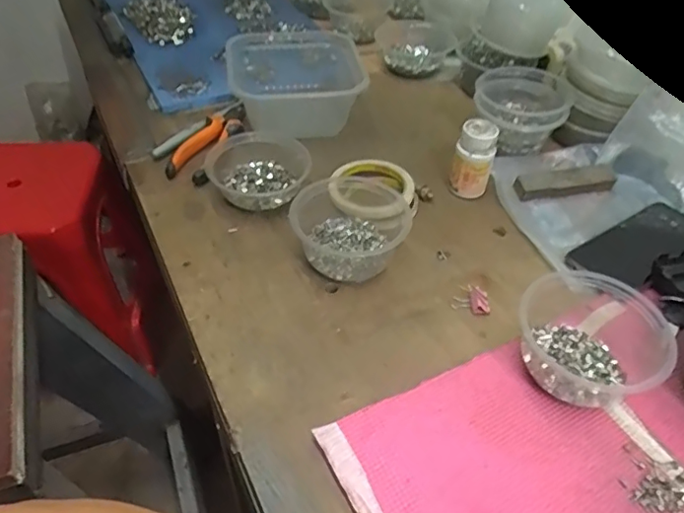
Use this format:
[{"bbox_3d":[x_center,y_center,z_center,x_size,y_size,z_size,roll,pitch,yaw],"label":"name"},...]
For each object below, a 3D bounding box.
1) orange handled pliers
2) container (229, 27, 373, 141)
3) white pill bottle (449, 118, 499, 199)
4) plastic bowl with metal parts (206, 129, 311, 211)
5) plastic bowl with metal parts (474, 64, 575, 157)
[{"bbox_3d":[-0.179,-0.152,0.698,0.049,0.025,0.143,30,52,26],"label":"orange handled pliers"},{"bbox_3d":[-0.062,-0.236,0.734,0.165,0.061,0.208,-8,46,-8],"label":"container"},{"bbox_3d":[0.150,-0.109,0.631,0.042,0.084,0.034,14,47,12],"label":"white pill bottle"},{"bbox_3d":[-0.093,-0.100,0.633,0.117,0.040,0.129,-14,47,-14],"label":"plastic bowl with metal parts"},{"bbox_3d":[0.230,-0.188,0.713,0.113,0.075,0.103,0,46,0],"label":"plastic bowl with metal parts"}]

